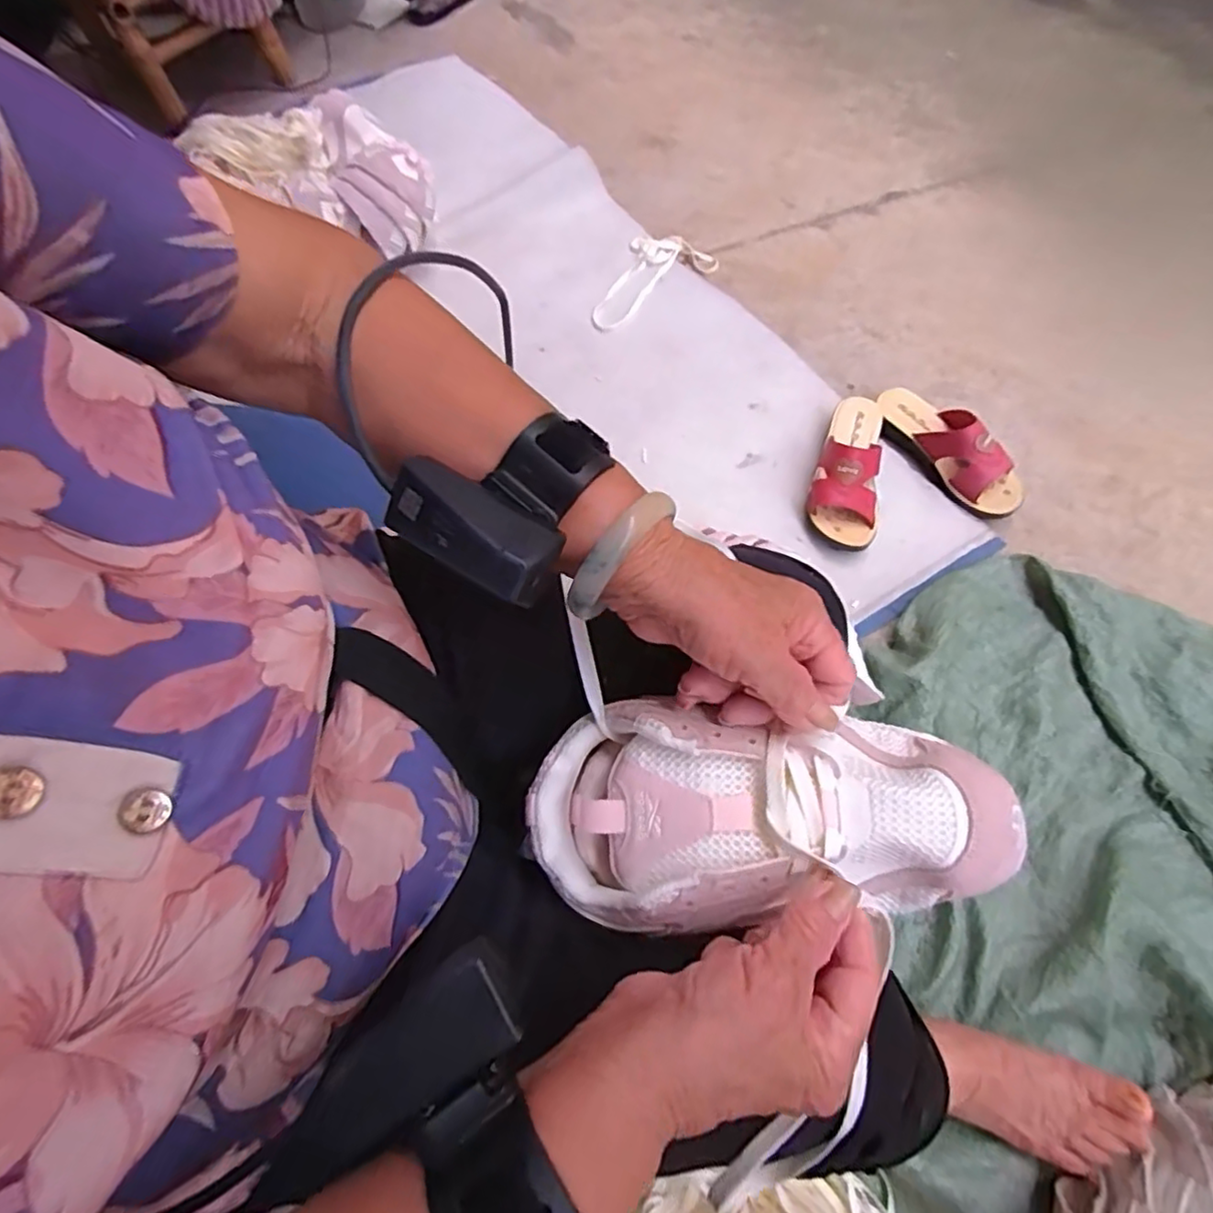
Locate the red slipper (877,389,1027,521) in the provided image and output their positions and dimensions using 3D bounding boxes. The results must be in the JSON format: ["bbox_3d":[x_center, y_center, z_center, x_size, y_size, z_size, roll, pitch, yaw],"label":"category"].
[{"bbox_3d":[0.455,-0.216,0.871,0.079,0.074,0.229,-35,66,-9],"label":"red slipper"}]

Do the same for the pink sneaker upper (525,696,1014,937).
[{"bbox_3d":[0.075,0.098,0.315,0.220,0.054,0.096,-2,64,7],"label":"pink sneaker upper"}]

